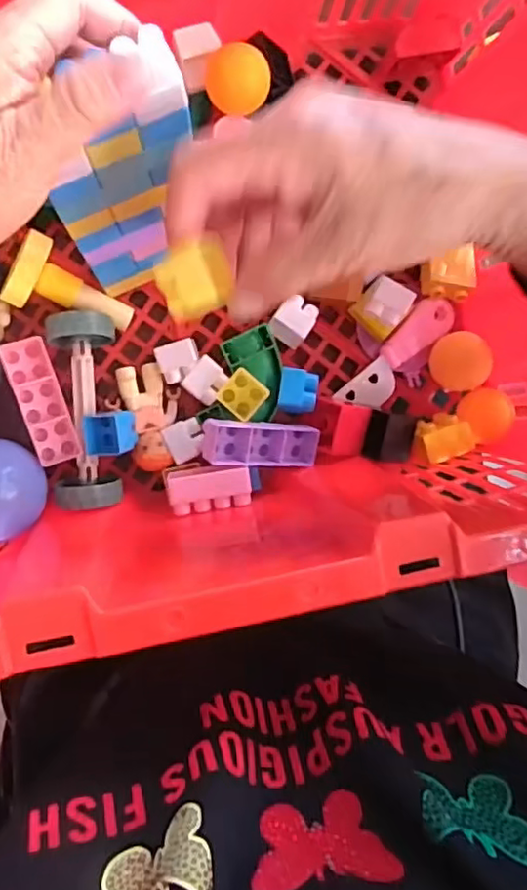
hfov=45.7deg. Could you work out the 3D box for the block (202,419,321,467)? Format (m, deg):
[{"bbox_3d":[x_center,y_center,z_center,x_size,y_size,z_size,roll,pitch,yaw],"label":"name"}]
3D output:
[{"bbox_3d":[-0.002,-0.001,0.382,0.073,0.019,0.027,3,90,-29],"label":"block"}]

